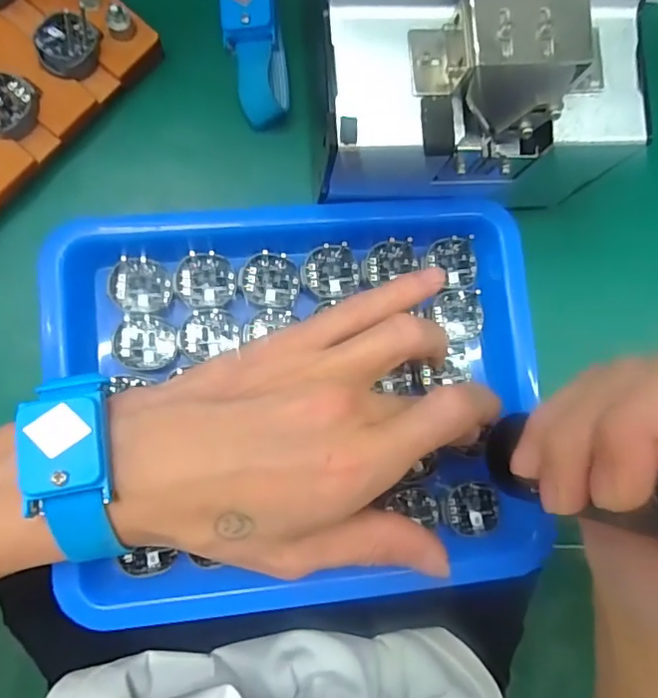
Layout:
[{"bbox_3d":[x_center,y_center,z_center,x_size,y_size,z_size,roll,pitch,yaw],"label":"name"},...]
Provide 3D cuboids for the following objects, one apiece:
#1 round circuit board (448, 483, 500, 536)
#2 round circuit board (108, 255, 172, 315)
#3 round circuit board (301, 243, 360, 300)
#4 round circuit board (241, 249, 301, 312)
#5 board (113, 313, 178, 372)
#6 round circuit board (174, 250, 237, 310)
[{"bbox_3d":[0.067,0.074,0.259,0.023,0.004,0.023,0,85,-5],"label":"round circuit board"},{"bbox_3d":[-0.086,-0.029,0.257,0.027,0.004,0.025,0,85,-5],"label":"round circuit board"},{"bbox_3d":[0.001,-0.036,0.264,0.027,0.004,0.025,0,85,-5],"label":"round circuit board"},{"bbox_3d":[-0.028,-0.032,0.262,0.027,0.004,0.026,0,85,-5],"label":"round circuit board"},{"bbox_3d":[-0.083,-0.003,0.253,0.027,0.004,0.024,8,84,-5],"label":"board"},{"bbox_3d":[-0.057,-0.032,0.259,0.027,0.004,0.026,0,85,-5],"label":"round circuit board"}]

